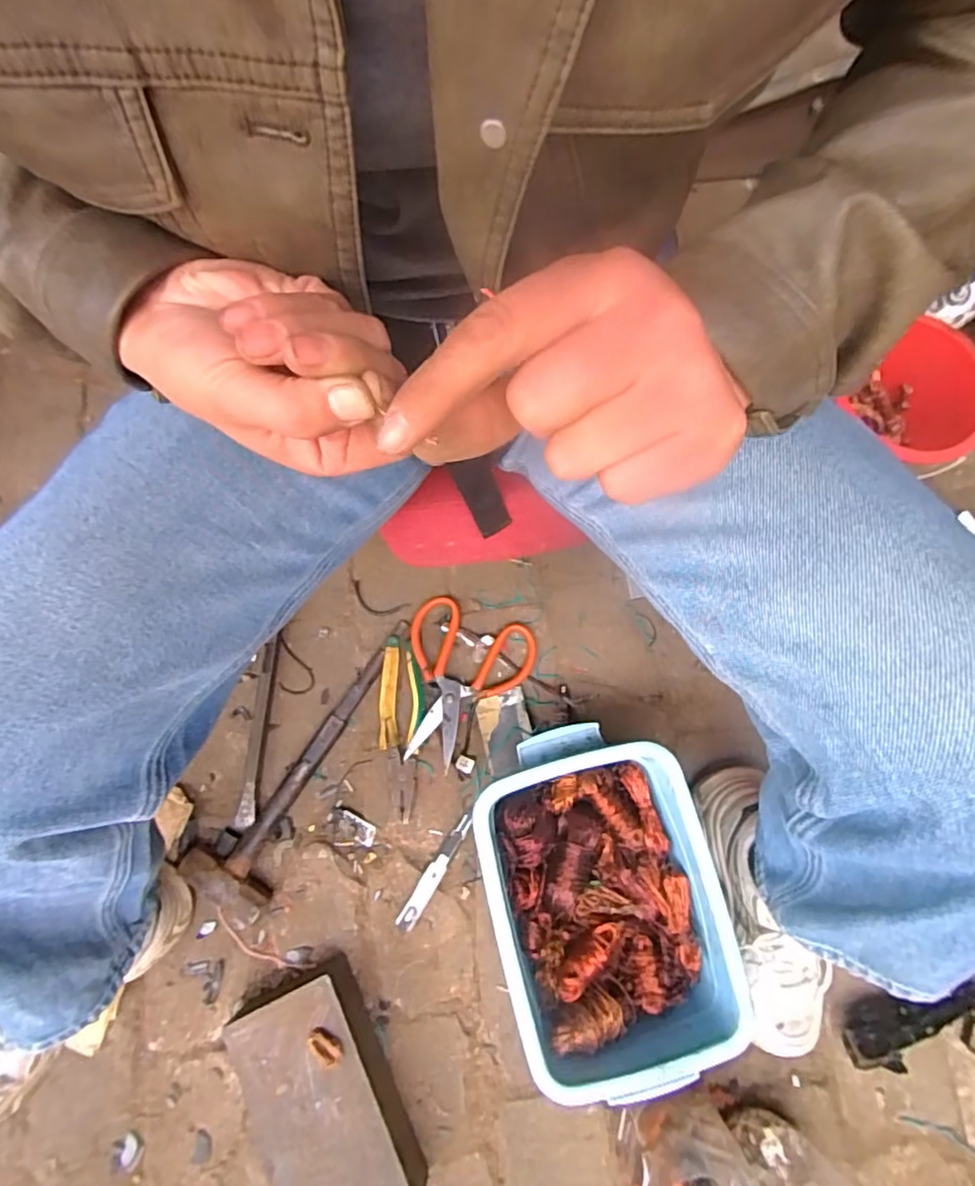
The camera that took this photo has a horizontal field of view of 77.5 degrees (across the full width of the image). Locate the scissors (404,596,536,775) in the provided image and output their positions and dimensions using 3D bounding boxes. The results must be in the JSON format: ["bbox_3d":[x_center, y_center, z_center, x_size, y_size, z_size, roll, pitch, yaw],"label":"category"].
[{"bbox_3d":[-0.035,0.105,0.702,0.144,0.021,0.180,21,78,5],"label":"scissors"}]

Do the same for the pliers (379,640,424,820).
[{"bbox_3d":[-0.099,0.151,0.685,0.048,0.021,0.195,3,77,1],"label":"pliers"}]

